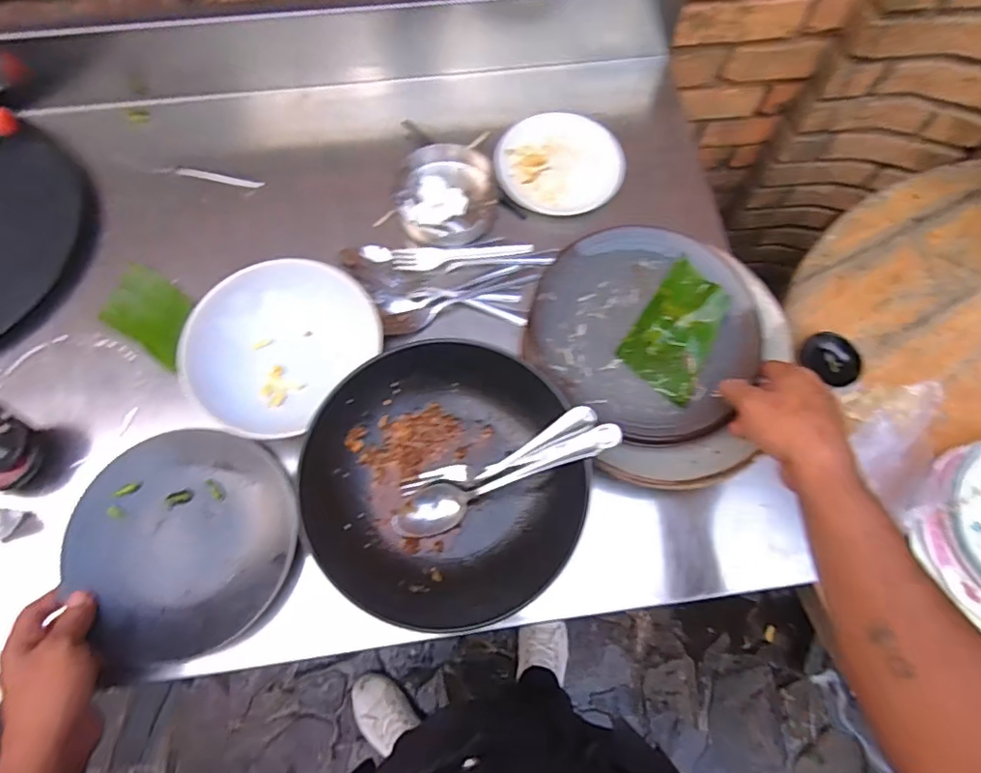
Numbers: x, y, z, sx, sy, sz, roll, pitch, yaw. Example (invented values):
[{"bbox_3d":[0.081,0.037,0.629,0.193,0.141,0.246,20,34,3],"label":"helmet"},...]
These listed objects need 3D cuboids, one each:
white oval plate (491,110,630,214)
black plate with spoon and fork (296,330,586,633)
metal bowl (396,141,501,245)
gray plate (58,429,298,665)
[{"bbox_3d":[0.082,-0.267,0.684,0.148,0.034,0.128,-2,69,-4],"label":"white oval plate"},{"bbox_3d":[-0.040,0.080,0.503,0.232,0.045,0.235,1,69,-2],"label":"black plate with spoon and fork"},{"bbox_3d":[-0.049,-0.214,0.643,0.113,0.055,0.101,-4,69,-4],"label":"metal bowl"},{"bbox_3d":[-0.279,0.137,0.522,0.190,0.020,0.198,1,69,-2],"label":"gray plate"}]

